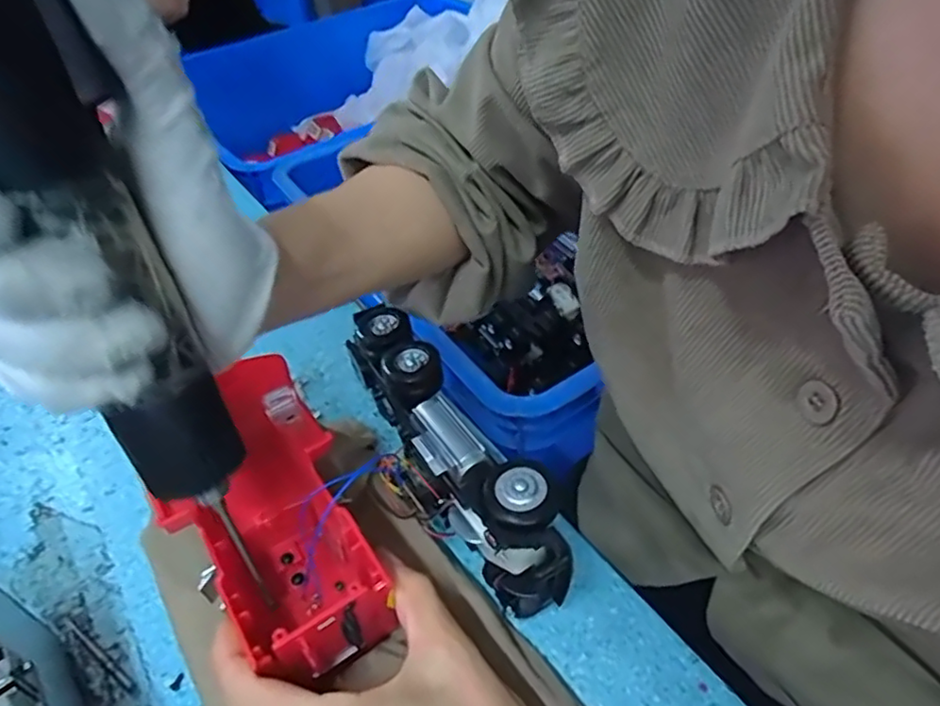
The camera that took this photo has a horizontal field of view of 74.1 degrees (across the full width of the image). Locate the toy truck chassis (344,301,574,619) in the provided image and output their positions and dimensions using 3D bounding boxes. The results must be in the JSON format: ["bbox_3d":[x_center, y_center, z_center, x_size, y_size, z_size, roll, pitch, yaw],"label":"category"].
[{"bbox_3d":[-0.021,0.055,0.340,0.048,0.079,0.185,-23,46,-21],"label":"toy truck chassis"}]

